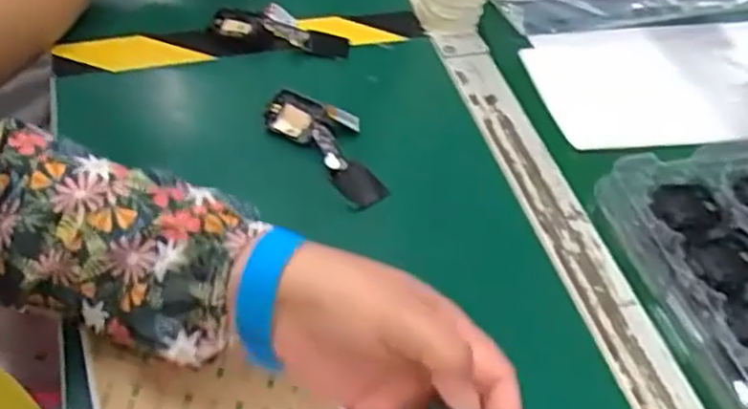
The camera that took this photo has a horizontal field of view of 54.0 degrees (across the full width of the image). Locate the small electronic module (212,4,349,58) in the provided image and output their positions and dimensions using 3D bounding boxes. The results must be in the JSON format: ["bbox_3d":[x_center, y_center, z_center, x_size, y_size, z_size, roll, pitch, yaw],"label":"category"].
[{"bbox_3d":[-0.075,-0.145,0.603,0.110,0.019,0.033,9,49,0],"label":"small electronic module"}]

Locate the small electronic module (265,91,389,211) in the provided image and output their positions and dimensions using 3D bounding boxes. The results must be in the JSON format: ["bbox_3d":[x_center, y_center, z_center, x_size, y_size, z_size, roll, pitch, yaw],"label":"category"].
[{"bbox_3d":[-0.028,-0.046,0.523,0.048,0.021,0.106,-34,62,-30],"label":"small electronic module"}]

